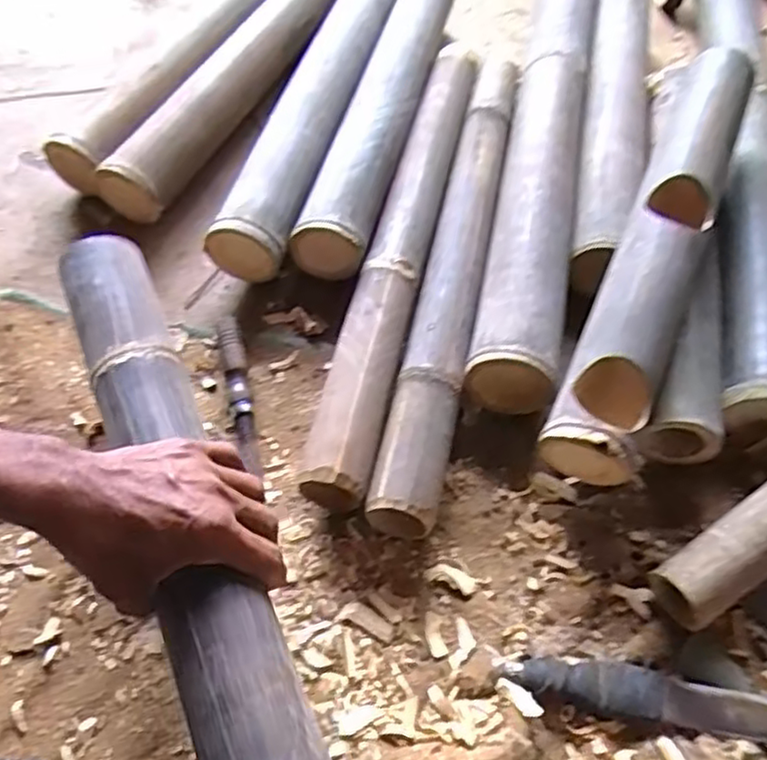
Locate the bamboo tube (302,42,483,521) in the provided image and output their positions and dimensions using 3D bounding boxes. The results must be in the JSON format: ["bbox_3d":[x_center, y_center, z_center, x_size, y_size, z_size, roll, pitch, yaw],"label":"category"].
[{"bbox_3d":[0.025,-0.151,0.747,0.057,0.069,0.631,12,56,6],"label":"bamboo tube"}]

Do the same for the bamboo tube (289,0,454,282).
[{"bbox_3d":[0.004,-0.337,0.854,0.081,0.064,0.544,12,56,8],"label":"bamboo tube"}]

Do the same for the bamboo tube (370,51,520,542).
[{"bbox_3d":[0.080,-0.136,0.741,0.058,0.062,0.636,11,56,6],"label":"bamboo tube"}]

